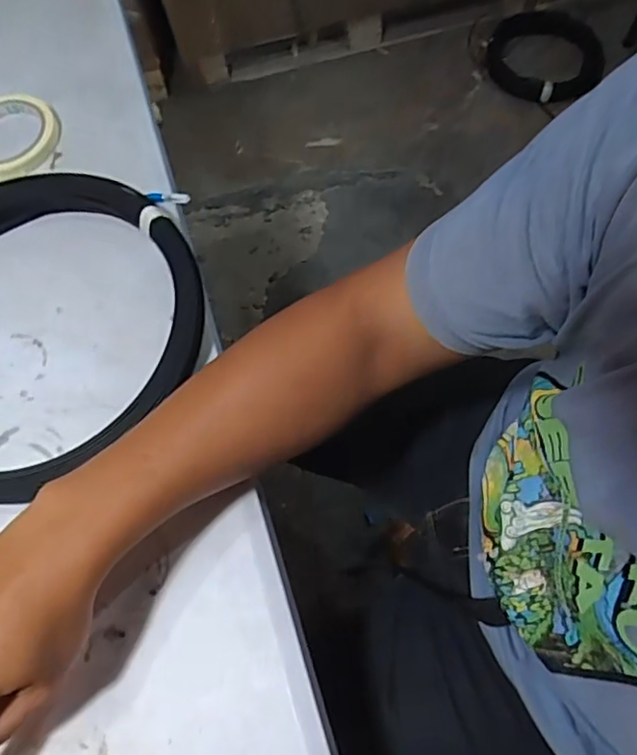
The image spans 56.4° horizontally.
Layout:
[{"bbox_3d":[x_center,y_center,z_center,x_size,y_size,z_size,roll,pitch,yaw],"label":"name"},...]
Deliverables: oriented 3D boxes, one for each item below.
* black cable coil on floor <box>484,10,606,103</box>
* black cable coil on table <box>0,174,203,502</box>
[{"bbox_3d":[0.604,-0.852,1.570,0.294,0.059,0.310,-1,65,3],"label":"black cable coil on floor"},{"bbox_3d":[-0.228,-0.041,0.475,0.260,0.048,0.273,-1,65,3],"label":"black cable coil on table"}]

